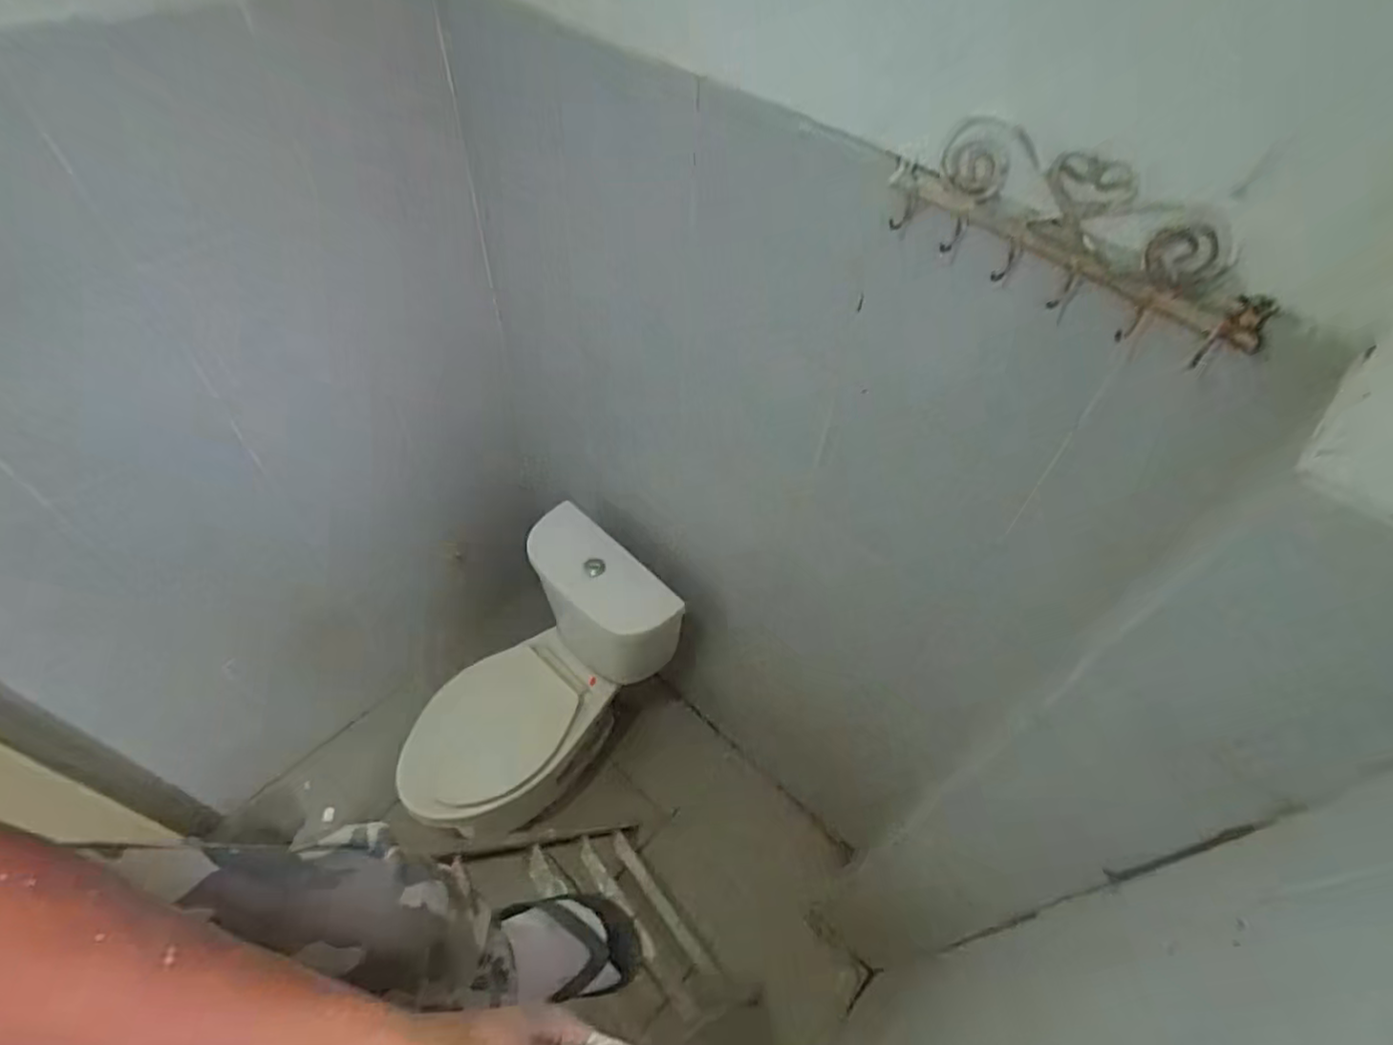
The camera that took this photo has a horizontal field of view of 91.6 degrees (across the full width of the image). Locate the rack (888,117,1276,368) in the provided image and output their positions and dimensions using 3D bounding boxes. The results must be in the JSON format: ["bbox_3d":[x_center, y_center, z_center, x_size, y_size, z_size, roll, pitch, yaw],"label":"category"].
[{"bbox_3d":[0.363,-0.283,0.661,0.390,0.132,0.039,37,57,24],"label":"rack"}]

